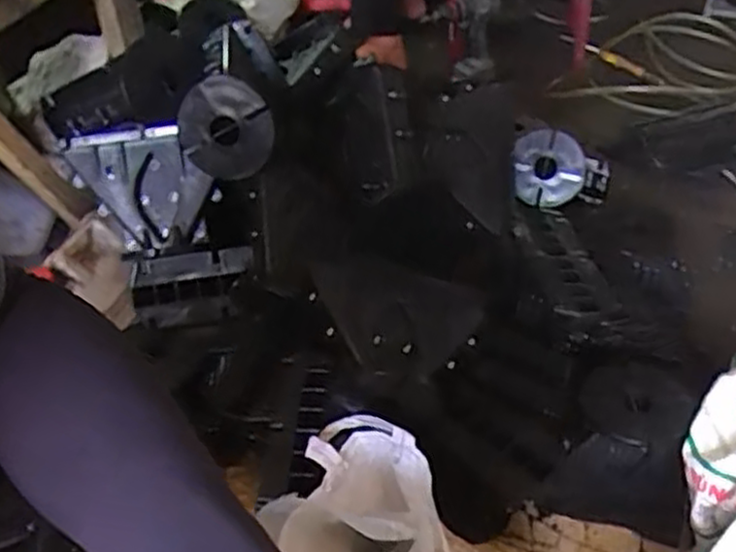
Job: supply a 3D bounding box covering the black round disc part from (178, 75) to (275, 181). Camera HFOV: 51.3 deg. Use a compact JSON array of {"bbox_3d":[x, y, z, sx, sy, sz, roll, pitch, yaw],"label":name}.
[{"bbox_3d":[-0.169,-0.174,0.906,0.123,0.114,0.014,12,13,19],"label":"black round disc part"}]

